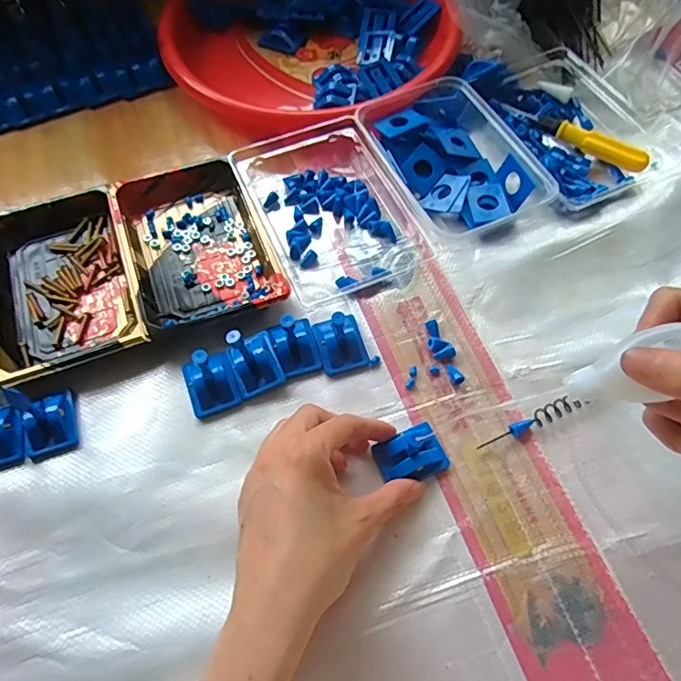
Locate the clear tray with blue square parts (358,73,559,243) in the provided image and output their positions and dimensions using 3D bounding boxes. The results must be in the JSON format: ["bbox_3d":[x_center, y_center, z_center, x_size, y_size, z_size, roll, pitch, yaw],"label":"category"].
[{"bbox_3d":[0.097,-0.159,0.450,0.119,0.034,0.155,-24,65,-11],"label":"clear tray with blue square parts"}]

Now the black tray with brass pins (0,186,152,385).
[{"bbox_3d":[-0.217,-0.046,0.406,0.108,0.025,0.160,-20,64,-9],"label":"black tray with brass pins"}]

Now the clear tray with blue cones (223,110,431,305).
[{"bbox_3d":[-0.012,-0.116,0.437,0.113,0.034,0.176,-25,65,-11],"label":"clear tray with blue cones"}]

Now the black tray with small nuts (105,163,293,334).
[{"bbox_3d":[-0.117,-0.077,0.420,0.104,0.025,0.158,-22,64,-10],"label":"black tray with small nuts"}]

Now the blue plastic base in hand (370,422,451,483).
[{"bbox_3d":[0.048,0.076,0.346,0.044,0.015,0.033,-22,64,-10],"label":"blue plastic base in hand"}]

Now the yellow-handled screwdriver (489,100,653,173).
[{"bbox_3d":[0.208,-0.191,0.468,0.142,0.019,0.017,32,68,17],"label":"yellow-handled screwdriver"}]

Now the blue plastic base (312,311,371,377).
[{"bbox_3d":[0.000,-0.001,0.386,0.034,0.020,0.046,-15,63,-7],"label":"blue plastic base"}]

